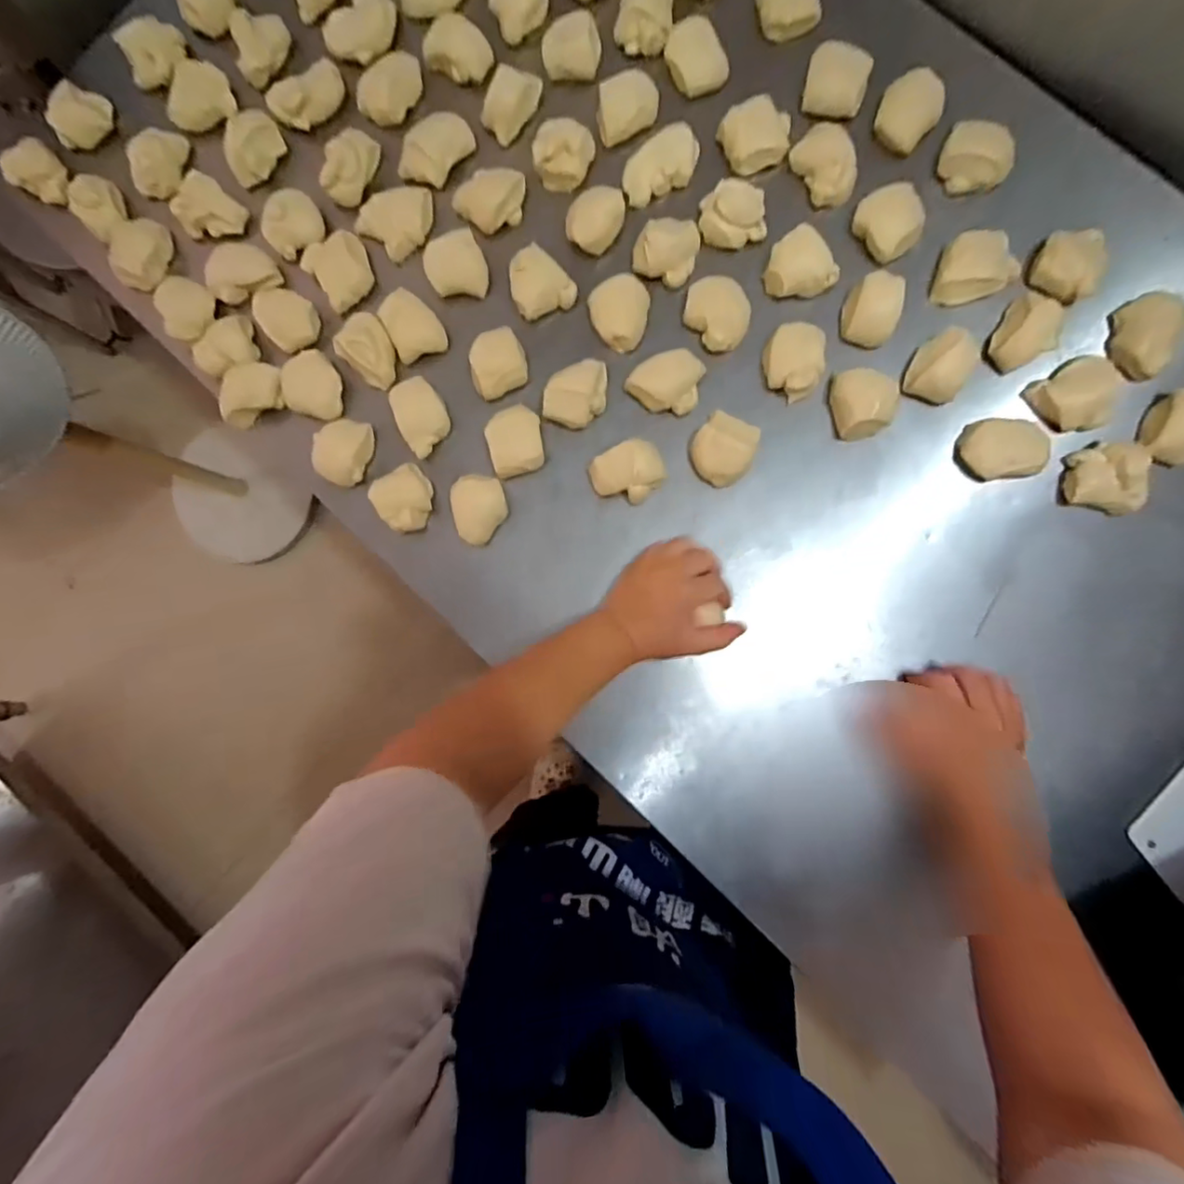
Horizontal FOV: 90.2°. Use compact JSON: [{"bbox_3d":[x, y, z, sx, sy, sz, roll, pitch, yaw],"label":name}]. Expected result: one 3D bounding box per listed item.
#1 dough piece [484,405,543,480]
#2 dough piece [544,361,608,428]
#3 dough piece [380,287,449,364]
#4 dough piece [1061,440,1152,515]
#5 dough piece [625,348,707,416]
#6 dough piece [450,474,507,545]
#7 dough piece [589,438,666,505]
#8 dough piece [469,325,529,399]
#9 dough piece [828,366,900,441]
[{"bbox_3d":[-0.075,-0.148,0.579,0.050,0.023,0.066,-9,83,2],"label":"dough piece"},{"bbox_3d":[-0.016,-0.195,0.582,0.059,0.026,0.064,0,84,3],"label":"dough piece"},{"bbox_3d":[-0.182,-0.272,0.601,0.050,0.029,0.064,-26,83,0],"label":"dough piece"},{"bbox_3d":[0.462,-0.104,0.529,0.054,0.034,0.060,7,84,4],"label":"dough piece"},{"bbox_3d":[0.070,-0.204,0.572,0.069,0.028,0.055,13,84,4],"label":"dough piece"},{"bbox_3d":[-0.109,-0.081,0.579,0.051,0.024,0.064,-12,83,2],"label":"dough piece"},{"bbox_3d":[0.036,-0.114,0.569,0.067,0.029,0.053,-30,83,-1],"label":"dough piece"},{"bbox_3d":[-0.094,-0.227,0.590,0.056,0.029,0.057,-22,83,0],"label":"dough piece"},{"bbox_3d":[0.258,-0.180,0.556,0.060,0.029,0.063,-13,83,1],"label":"dough piece"}]

